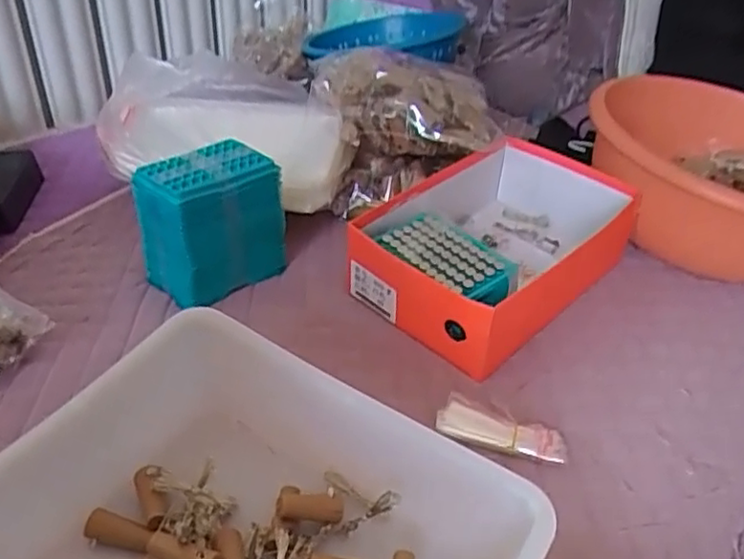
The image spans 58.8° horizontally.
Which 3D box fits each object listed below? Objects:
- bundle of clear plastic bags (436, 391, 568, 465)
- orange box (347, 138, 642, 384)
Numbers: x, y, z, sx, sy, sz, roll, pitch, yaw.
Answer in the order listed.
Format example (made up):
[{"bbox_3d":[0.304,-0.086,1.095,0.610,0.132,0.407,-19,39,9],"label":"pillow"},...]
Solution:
[{"bbox_3d":[0.115,0.135,0.585,0.113,0.011,0.039,18,58,13],"label":"bundle of clear plastic bags"},{"bbox_3d":[0.153,-0.050,0.764,0.323,0.097,0.205,-27,47,-36],"label":"orange box"}]

